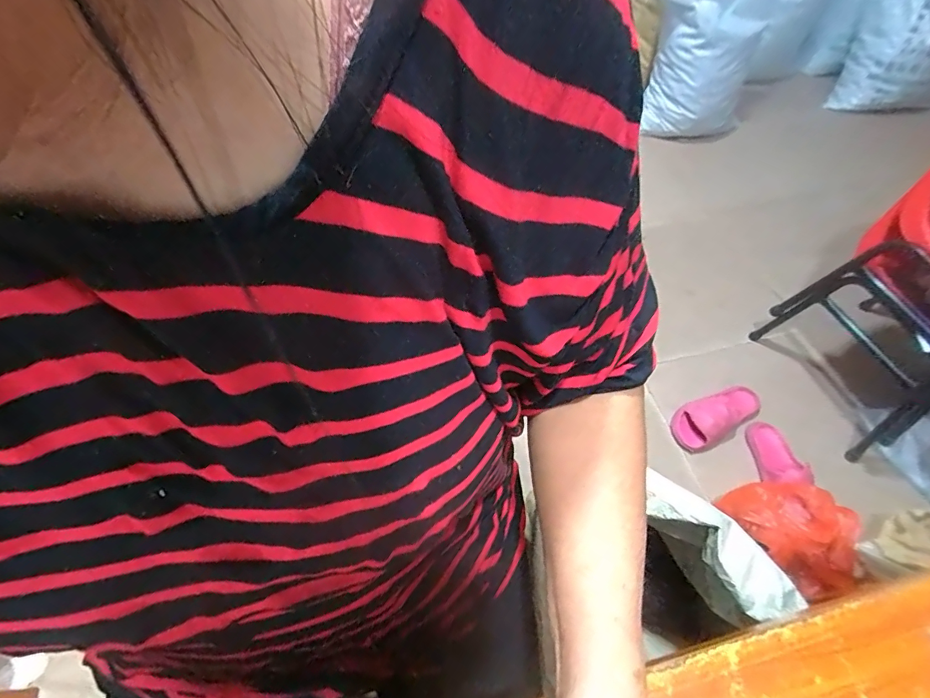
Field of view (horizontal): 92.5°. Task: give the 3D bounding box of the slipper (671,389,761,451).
[{"bbox_3d":[0.578,0.154,1.017,0.227,0.095,0.100,-20,59,-14],"label":"slipper"}]

